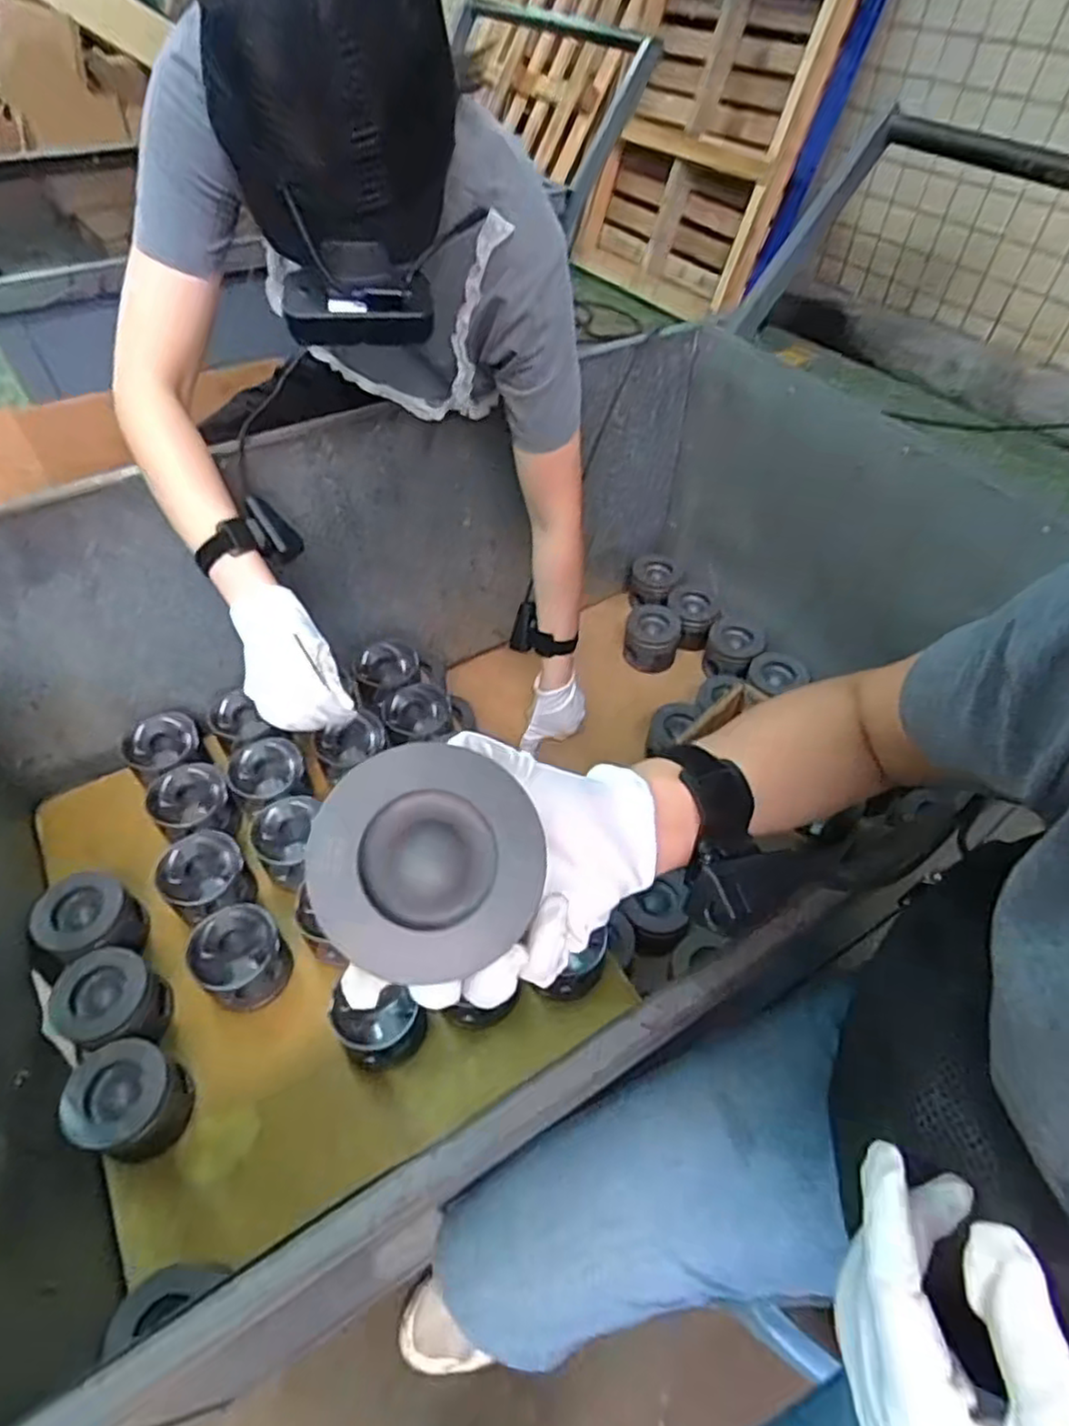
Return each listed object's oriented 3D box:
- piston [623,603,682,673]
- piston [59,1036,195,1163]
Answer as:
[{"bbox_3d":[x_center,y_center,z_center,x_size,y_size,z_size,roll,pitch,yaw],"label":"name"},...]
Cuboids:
[{"bbox_3d":[0.193,-0.121,1.170,0.091,0.089,0.075,14,51,9],"label":"piston"},{"bbox_3d":[-0.371,0.357,0.649,0.101,0.060,0.088,22,53,15],"label":"piston"}]

